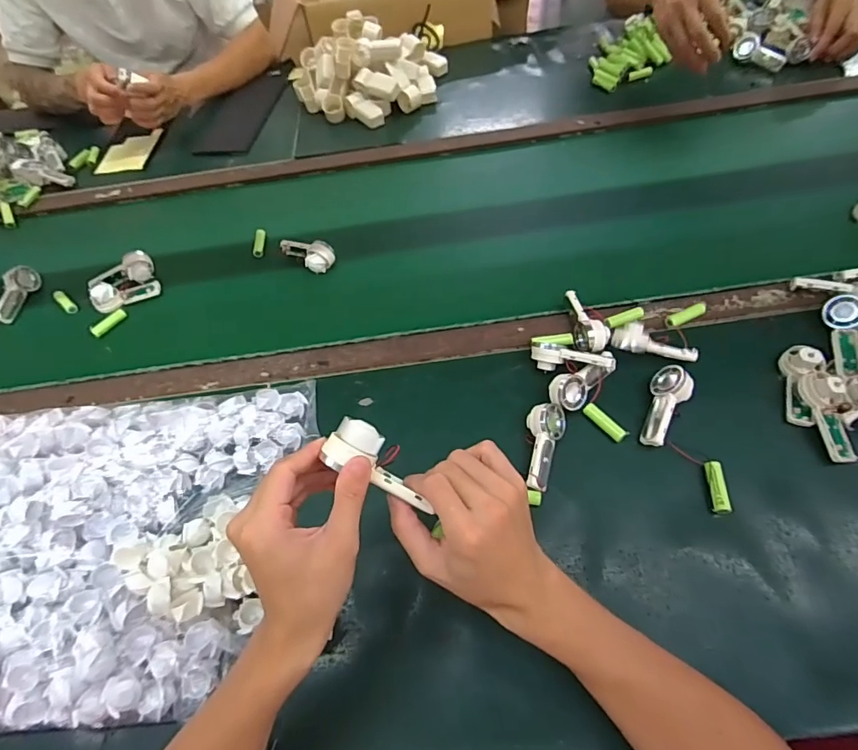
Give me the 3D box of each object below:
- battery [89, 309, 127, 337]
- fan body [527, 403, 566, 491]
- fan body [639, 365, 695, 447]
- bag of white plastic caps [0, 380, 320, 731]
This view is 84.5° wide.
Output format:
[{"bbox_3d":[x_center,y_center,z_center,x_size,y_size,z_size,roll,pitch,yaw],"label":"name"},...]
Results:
[{"bbox_3d":[-0.460,-0.076,0.680,0.012,0.013,0.051,30,62,23],"label":"battery"},{"bbox_3d":[0.120,0.076,0.500,0.038,0.022,0.092,24,68,-26],"label":"fan body"},{"bbox_3d":[0.253,0.034,0.507,0.037,0.023,0.092,21,75,18],"label":"fan body"},{"bbox_3d":[-0.318,0.155,0.464,0.399,0.067,0.310,-9,57,1],"label":"bag of white plastic caps"}]

